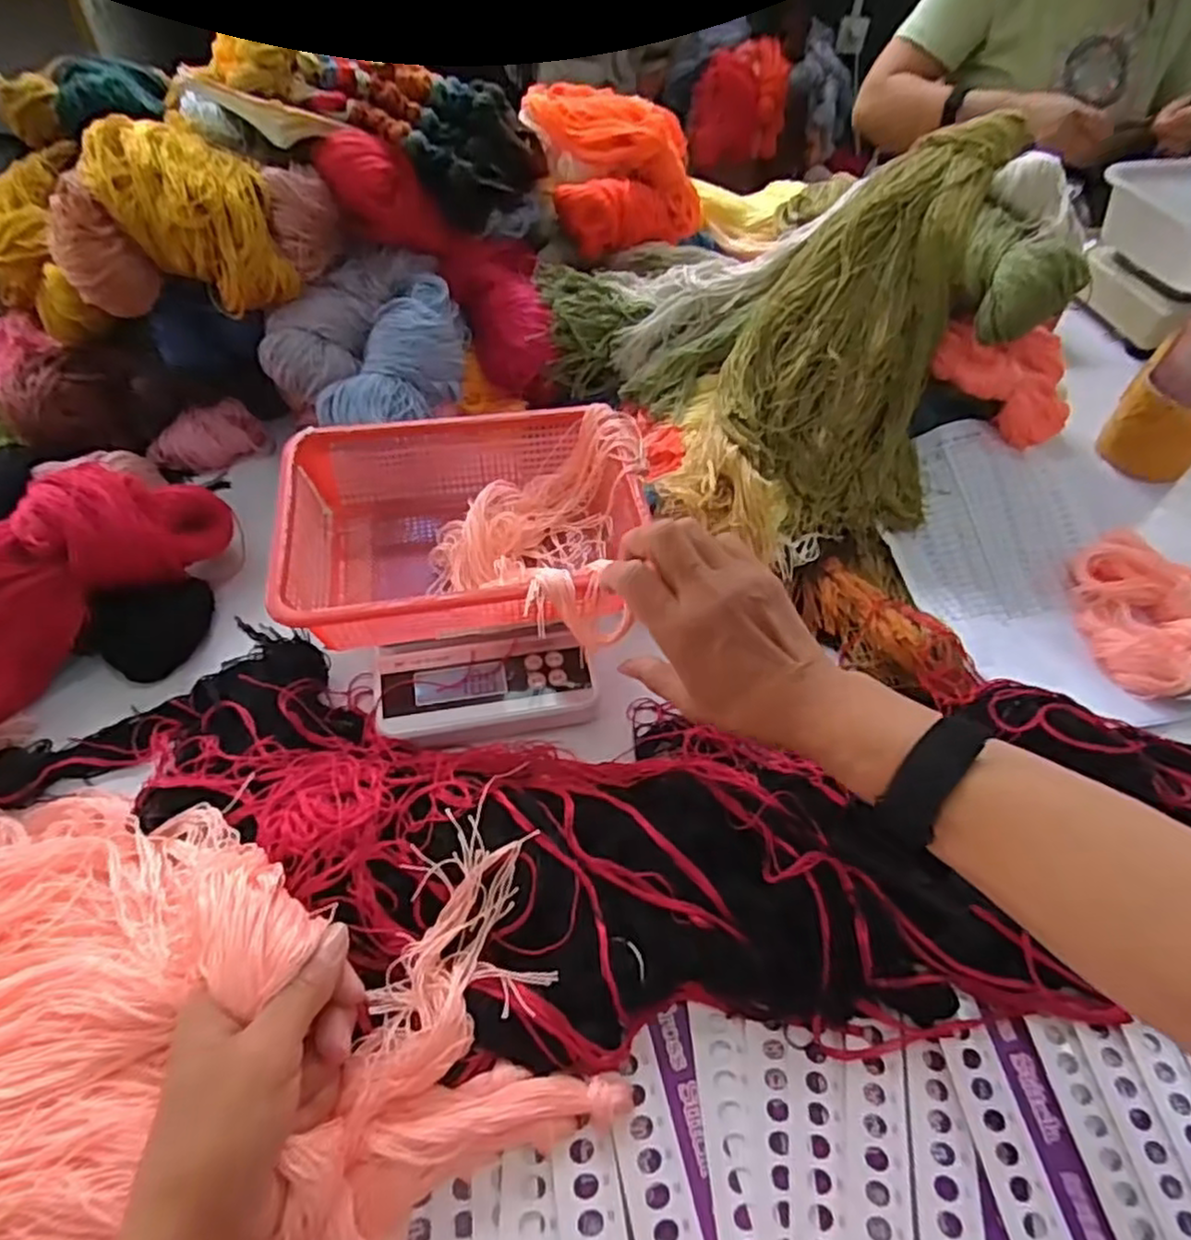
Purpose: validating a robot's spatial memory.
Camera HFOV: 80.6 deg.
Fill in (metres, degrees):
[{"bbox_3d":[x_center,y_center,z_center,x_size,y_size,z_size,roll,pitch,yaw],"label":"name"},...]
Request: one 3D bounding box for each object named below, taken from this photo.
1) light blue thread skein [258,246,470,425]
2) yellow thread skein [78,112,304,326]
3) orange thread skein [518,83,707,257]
[{"bbox_3d":[-0.194,-0.240,0.602,0.173,0.060,0.180,-17,57,-12],"label":"light blue thread skein"},{"bbox_3d":[-0.323,-0.321,0.559,0.115,0.094,0.137,-25,57,-20],"label":"yellow thread skein"},{"bbox_3d":[0.019,-0.498,0.770,0.163,0.099,0.197,-12,54,-11],"label":"orange thread skein"}]

